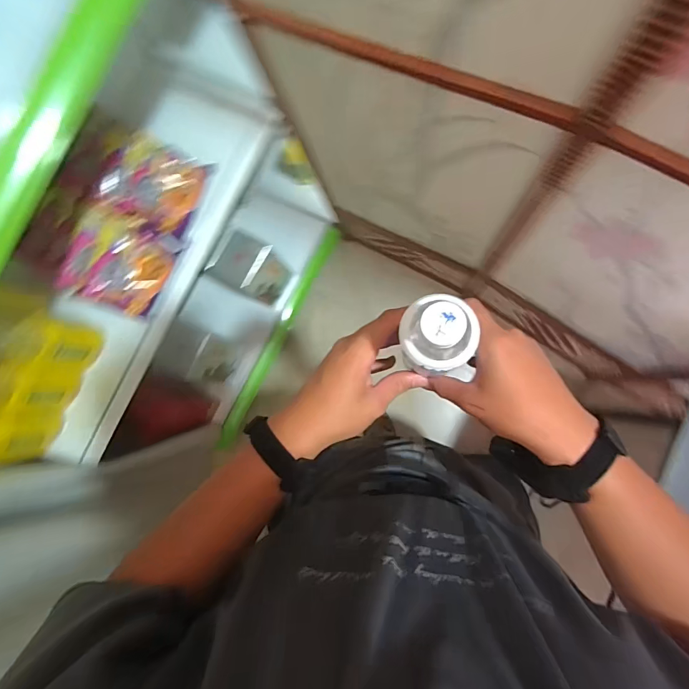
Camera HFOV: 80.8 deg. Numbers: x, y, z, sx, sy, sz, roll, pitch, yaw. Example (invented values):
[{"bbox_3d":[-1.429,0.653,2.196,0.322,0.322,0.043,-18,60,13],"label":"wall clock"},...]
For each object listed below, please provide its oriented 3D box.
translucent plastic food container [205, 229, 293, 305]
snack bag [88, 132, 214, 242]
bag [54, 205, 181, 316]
[{"bbox_3d":[-0.290,-0.233,1.239,0.170,0.203,0.144,23,87,10],"label":"translucent plastic food container"},{"bbox_3d":[-0.388,-0.324,0.805,0.165,0.096,0.166,23,87,10],"label":"snack bag"},{"bbox_3d":[-0.442,-0.162,0.798,0.139,0.102,0.172,23,87,10],"label":"bag"}]

